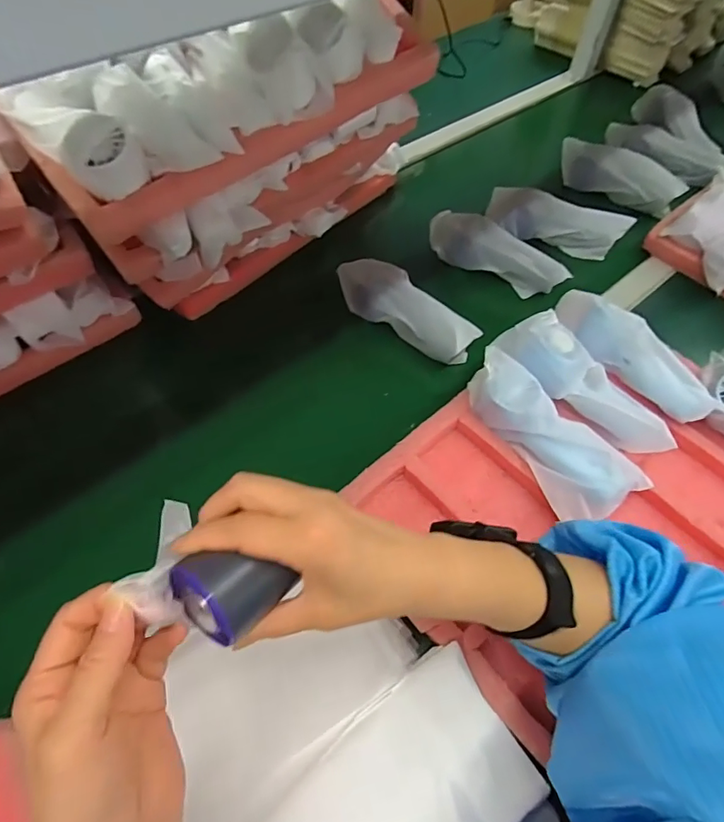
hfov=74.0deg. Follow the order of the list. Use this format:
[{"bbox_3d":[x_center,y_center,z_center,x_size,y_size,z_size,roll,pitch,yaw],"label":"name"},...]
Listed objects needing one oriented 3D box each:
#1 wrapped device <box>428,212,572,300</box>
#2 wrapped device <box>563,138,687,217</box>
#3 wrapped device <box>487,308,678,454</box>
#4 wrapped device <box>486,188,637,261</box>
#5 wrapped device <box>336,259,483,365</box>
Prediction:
[{"bbox_3d":[0.182,-0.216,0.662,0.192,0.058,0.066,34,62,19],"label":"wrapped device"},{"bbox_3d":[0.404,-0.371,0.760,0.186,0.057,0.048,31,61,17],"label":"wrapped device"},{"bbox_3d":[0.228,-0.033,0.489,0.184,0.046,0.061,44,65,9],"label":"wrapped device"},{"bbox_3d":[0.283,-0.277,0.705,0.196,0.062,0.053,21,58,12],"label":"wrapped device"},{"bbox_3d":[0.052,-0.128,0.594,0.190,0.056,0.052,38,63,21],"label":"wrapped device"}]

